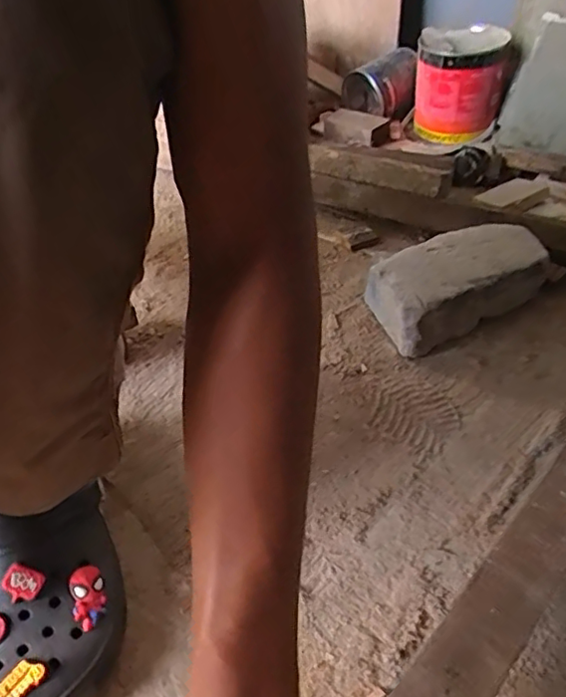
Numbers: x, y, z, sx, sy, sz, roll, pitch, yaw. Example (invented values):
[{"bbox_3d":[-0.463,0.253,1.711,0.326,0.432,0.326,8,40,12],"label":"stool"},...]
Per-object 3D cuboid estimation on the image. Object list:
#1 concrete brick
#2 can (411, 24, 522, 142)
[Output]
[{"bbox_3d":[0.211,-0.083,0.691,0.234,0.075,0.107,-22,46,-20],"label":"concrete brick"},{"bbox_3d":[0.328,-0.482,1.038,0.171,0.154,0.186,11,44,14],"label":"can"}]

